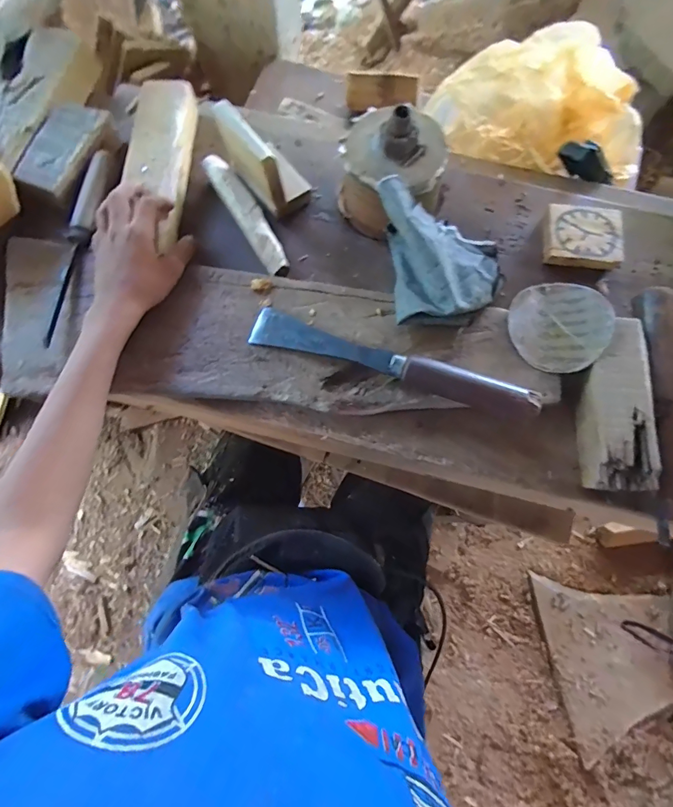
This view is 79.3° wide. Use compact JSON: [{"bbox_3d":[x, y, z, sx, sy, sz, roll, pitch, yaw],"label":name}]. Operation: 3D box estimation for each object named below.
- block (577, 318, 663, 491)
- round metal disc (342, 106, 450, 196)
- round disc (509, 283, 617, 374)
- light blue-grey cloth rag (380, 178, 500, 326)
[{"bbox_3d":[0.256,0.001,0.372,0.052,0.035,0.154,6,76,1],"label":"block"},{"bbox_3d":[0.058,-0.251,0.382,0.096,0.038,0.092,0,76,-1],"label":"round metal disc"},{"bbox_3d":[0.210,-0.075,0.384,0.083,0.015,0.092,-17,70,11],"label":"round disc"},{"bbox_3d":[0.111,-0.143,0.396,0.123,0.071,0.126,-8,76,-3],"label":"light blue-grey cloth rag"}]

